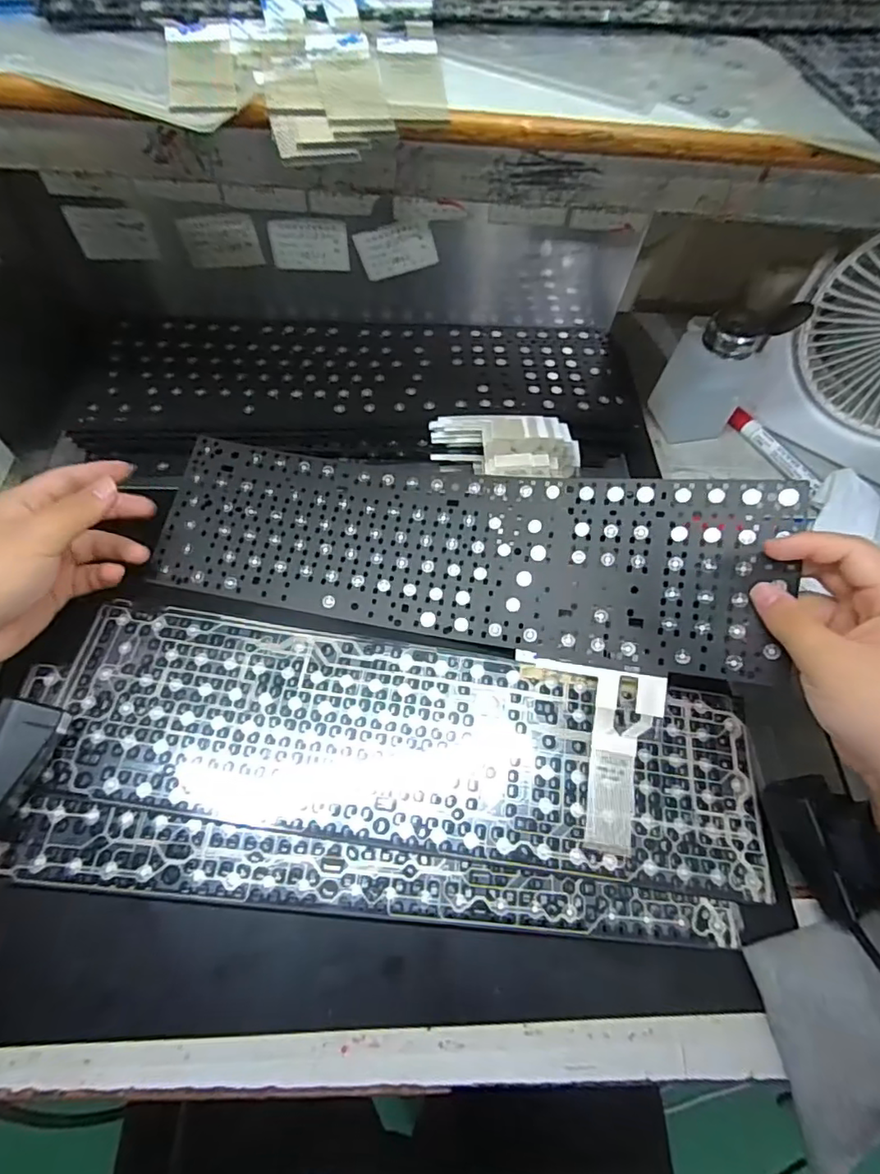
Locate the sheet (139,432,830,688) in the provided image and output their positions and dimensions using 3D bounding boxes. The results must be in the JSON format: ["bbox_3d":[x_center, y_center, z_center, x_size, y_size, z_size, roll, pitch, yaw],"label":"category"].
[{"bbox_3d":[0.006,-0.029,0.384,0.409,0.064,0.114,8,64,12],"label":"sheet"}]

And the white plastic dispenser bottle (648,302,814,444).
[{"bbox_3d":[0.227,-0.180,0.460,0.072,0.107,0.060,31,66,12],"label":"white plastic dispenser bottle"}]

